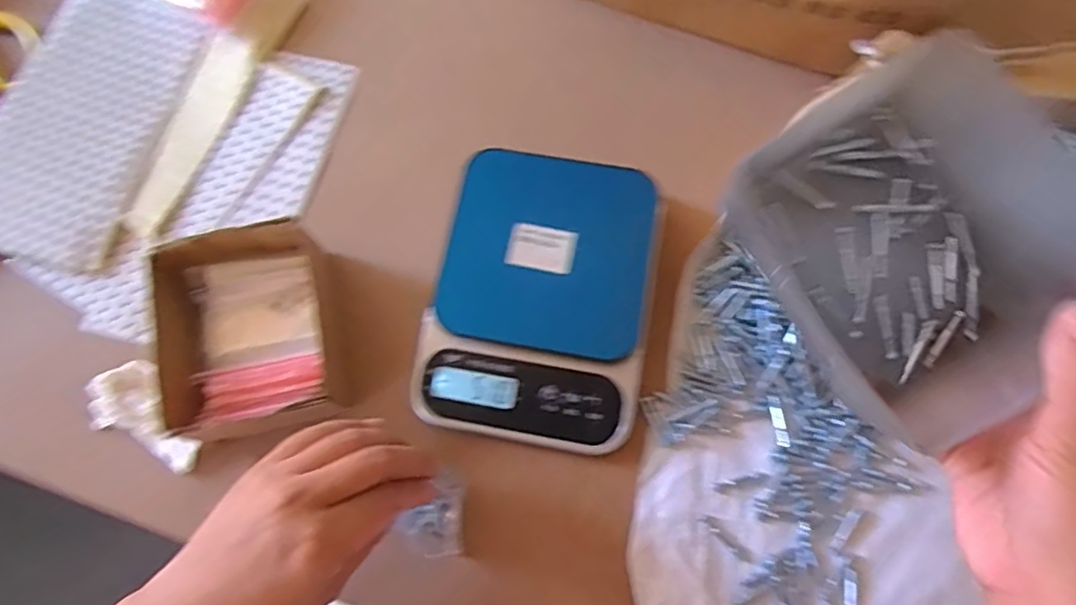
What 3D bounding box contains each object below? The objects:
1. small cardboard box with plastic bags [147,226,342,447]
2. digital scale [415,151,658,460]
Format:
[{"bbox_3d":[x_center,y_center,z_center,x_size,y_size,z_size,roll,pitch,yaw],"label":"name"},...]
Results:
[{"bbox_3d":[-0.198,0.023,0.425,0.118,0.049,0.136,-10,72,-1],"label":"small cardboard box with plastic bags"},{"bbox_3d":[0.001,-0.004,0.430,0.144,0.042,0.193,9,72,5],"label":"digital scale"}]

